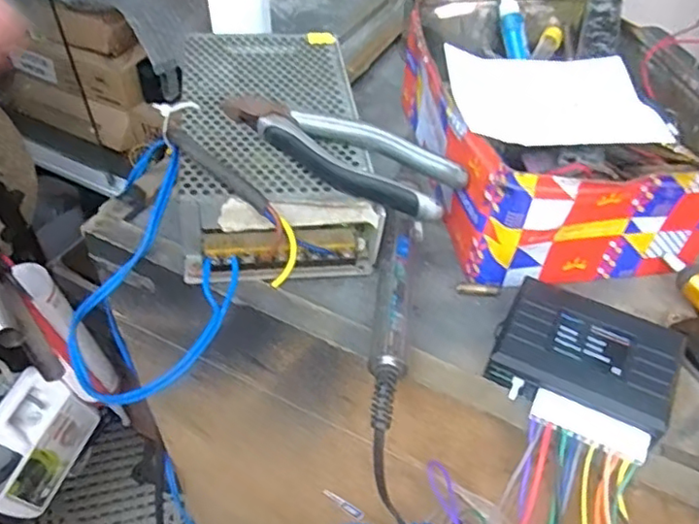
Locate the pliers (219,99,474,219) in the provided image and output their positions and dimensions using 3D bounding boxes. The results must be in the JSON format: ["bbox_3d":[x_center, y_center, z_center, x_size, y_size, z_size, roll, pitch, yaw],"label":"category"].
[{"bbox_3d":[-0.008,-0.065,0.356,0.145,0.016,0.050,22,50,18],"label":"pliers"}]

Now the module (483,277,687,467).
[{"bbox_3d":[0.117,0.054,0.312,0.083,0.028,0.070,23,51,19],"label":"module"}]

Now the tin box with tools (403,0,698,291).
[{"bbox_3d":[0.137,-0.104,0.422,0.162,0.084,0.241,-3,47,-4],"label":"tin box with tools"}]

